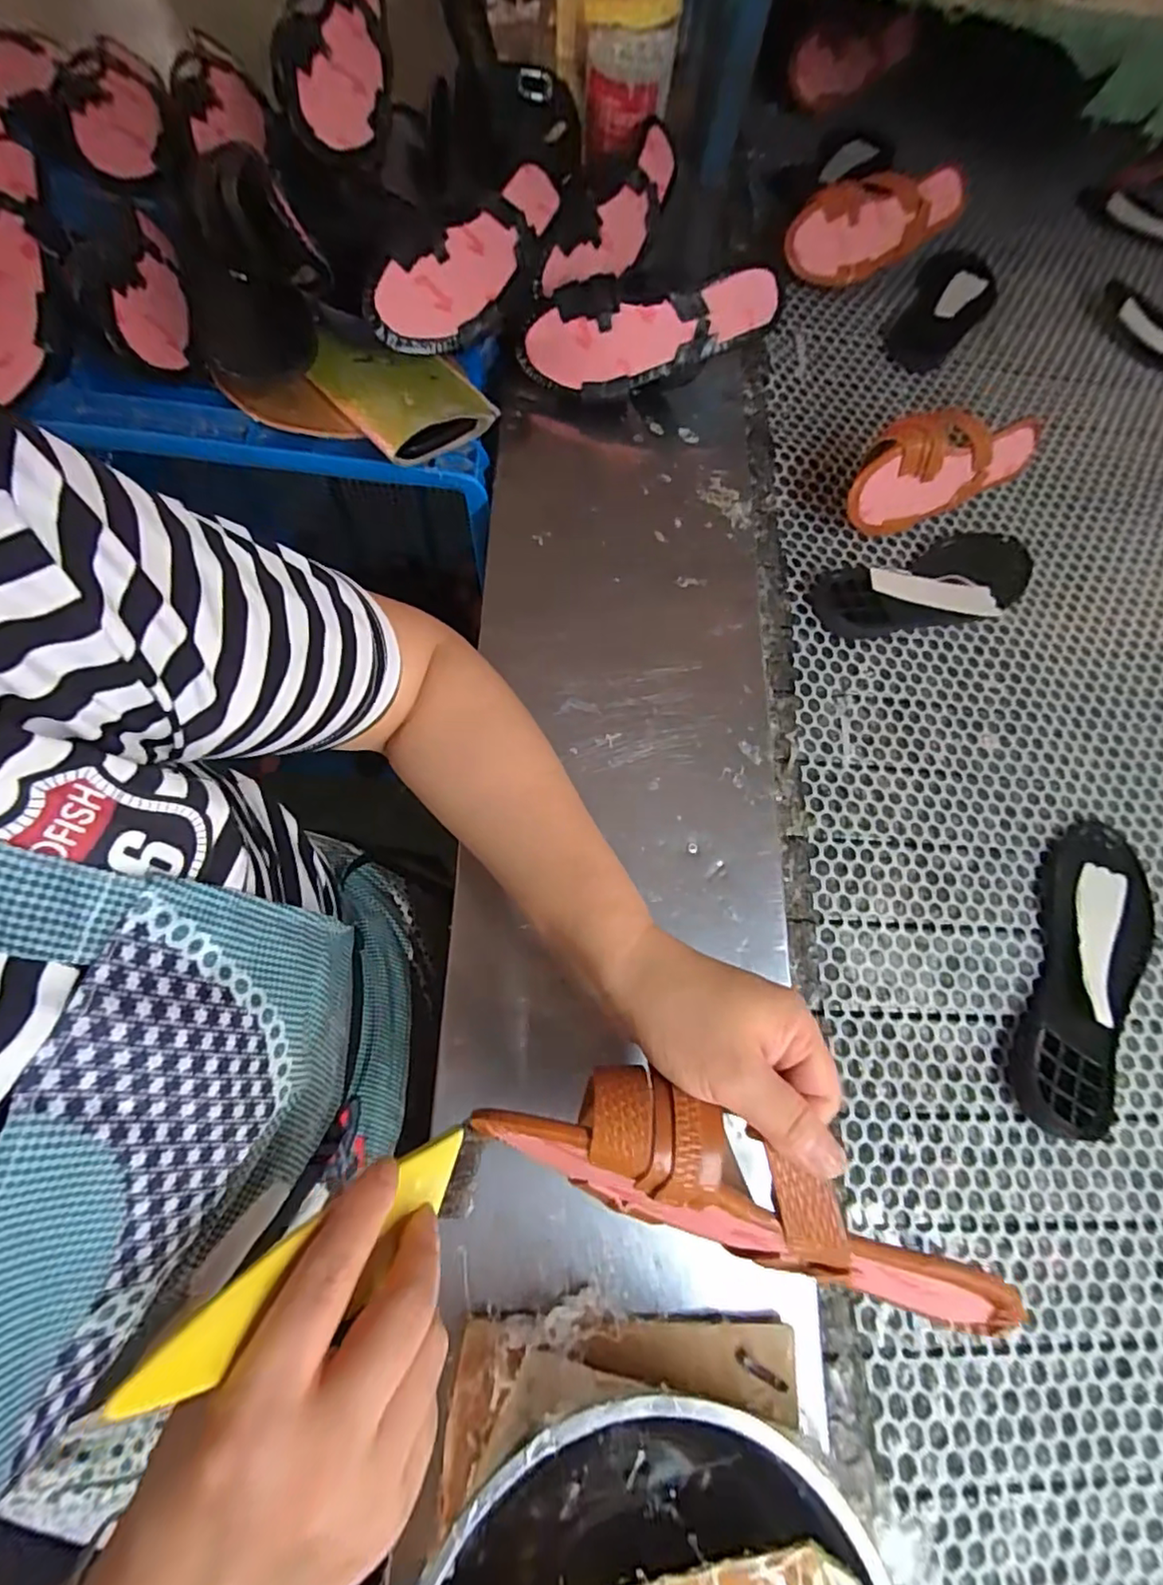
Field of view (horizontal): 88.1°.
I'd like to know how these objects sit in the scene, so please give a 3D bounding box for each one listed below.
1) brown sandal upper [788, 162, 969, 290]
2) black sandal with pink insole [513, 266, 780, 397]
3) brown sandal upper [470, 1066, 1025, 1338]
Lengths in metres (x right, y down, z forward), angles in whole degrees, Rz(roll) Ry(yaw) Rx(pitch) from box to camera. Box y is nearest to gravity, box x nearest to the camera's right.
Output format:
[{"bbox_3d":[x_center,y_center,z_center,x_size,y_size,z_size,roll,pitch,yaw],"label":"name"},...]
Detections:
[{"bbox_3d":[0.328,-0.652,0.690,0.224,0.090,0.060,-28,39,-11],"label":"brown sandal upper"},{"bbox_3d":[0.059,-0.419,0.556,0.226,0.082,0.055,-3,23,4],"label":"black sandal with pink insole"},{"bbox_3d":[0.068,0.179,0.267,0.231,0.071,0.054,27,67,-4],"label":"brown sandal upper"}]

